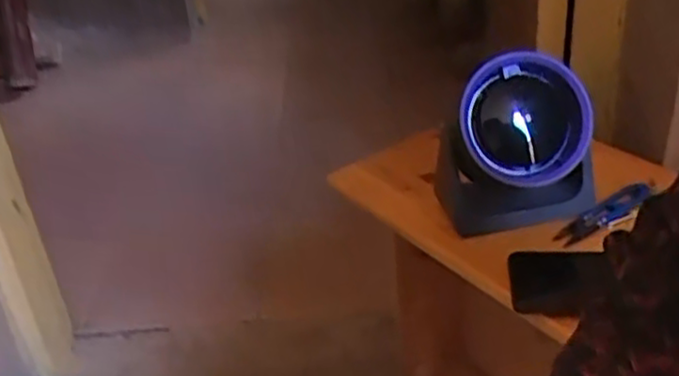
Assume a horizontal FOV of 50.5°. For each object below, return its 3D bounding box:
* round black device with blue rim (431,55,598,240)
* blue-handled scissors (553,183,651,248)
[{"bbox_3d":[0.164,-0.048,0.682,0.144,0.155,0.098,-2,30,8],"label":"round black device with blue rim"},{"bbox_3d":[0.255,0.025,0.686,0.114,0.020,0.039,-24,34,-28],"label":"blue-handled scissors"}]

